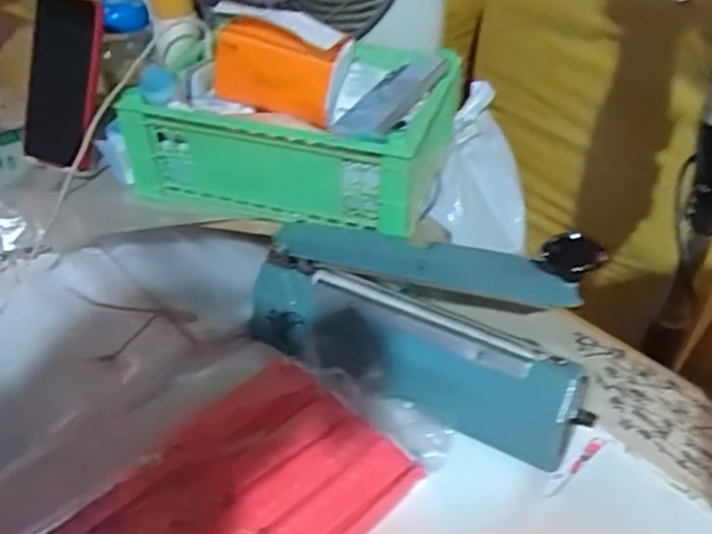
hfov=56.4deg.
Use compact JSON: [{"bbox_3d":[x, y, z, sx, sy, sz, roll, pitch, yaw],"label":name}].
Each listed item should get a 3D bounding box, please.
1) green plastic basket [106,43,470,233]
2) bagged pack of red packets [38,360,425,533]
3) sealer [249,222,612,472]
[{"bbox_3d":[-0.057,-0.145,0.686,0.290,0.119,0.230,15,41,14],"label":"green plastic basket"},{"bbox_3d":[-0.102,0.178,0.469,0.159,0.022,0.267,32,48,31],"label":"bagged pack of red packets"},{"bbox_3d":[0.042,0.038,0.549,0.310,0.169,0.093,18,42,17],"label":"sealer"}]

